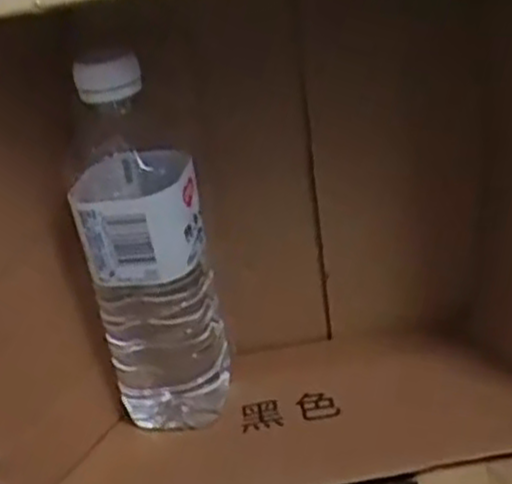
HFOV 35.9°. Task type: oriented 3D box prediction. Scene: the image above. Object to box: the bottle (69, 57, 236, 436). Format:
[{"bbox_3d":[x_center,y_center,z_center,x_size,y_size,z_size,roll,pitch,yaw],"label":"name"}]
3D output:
[{"bbox_3d":[-0.058,0.006,0.429,0.063,0.209,0.061,-10,28,-4],"label":"bottle"}]

